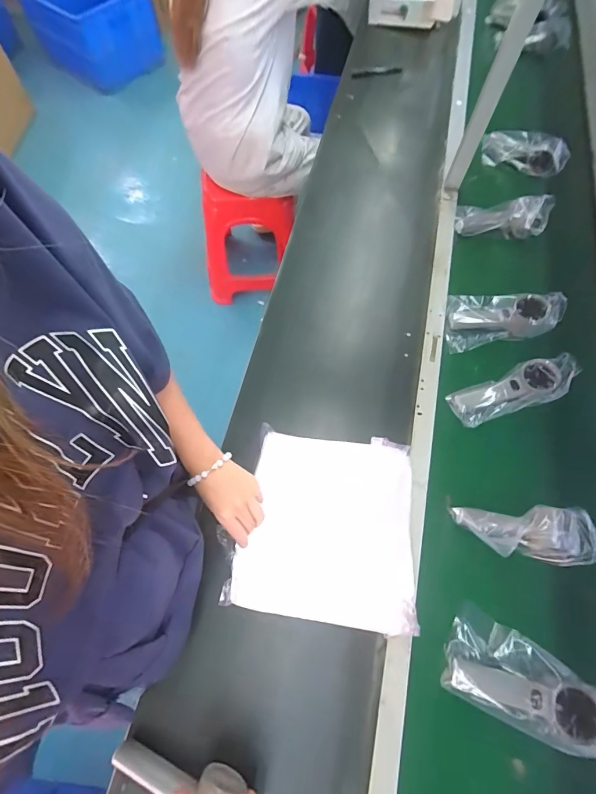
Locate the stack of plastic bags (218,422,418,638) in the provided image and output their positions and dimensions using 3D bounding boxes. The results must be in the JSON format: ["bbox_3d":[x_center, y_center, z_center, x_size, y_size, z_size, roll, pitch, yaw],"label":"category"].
[{"bbox_3d":[0.040,0.190,0.563,0.254,0.033,0.255,5,69,8],"label":"stack of plastic bags"}]

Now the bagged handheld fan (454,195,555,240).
[{"bbox_3d":[0.425,-0.374,0.783,0.174,0.059,0.070,5,66,18],"label":"bagged handheld fan"}]

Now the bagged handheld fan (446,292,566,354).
[{"bbox_3d":[0.369,-0.140,0.680,0.186,0.051,0.097,-7,66,18],"label":"bagged handheld fan"}]

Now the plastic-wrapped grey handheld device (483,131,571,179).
[{"bbox_3d":[0.522,-0.570,0.861,0.182,0.062,0.069,21,68,8],"label":"plastic-wrapped grey handheld device"}]

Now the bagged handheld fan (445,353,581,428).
[{"bbox_3d":[0.349,-0.011,0.612,0.190,0.040,0.069,-22,68,11],"label":"bagged handheld fan"}]

